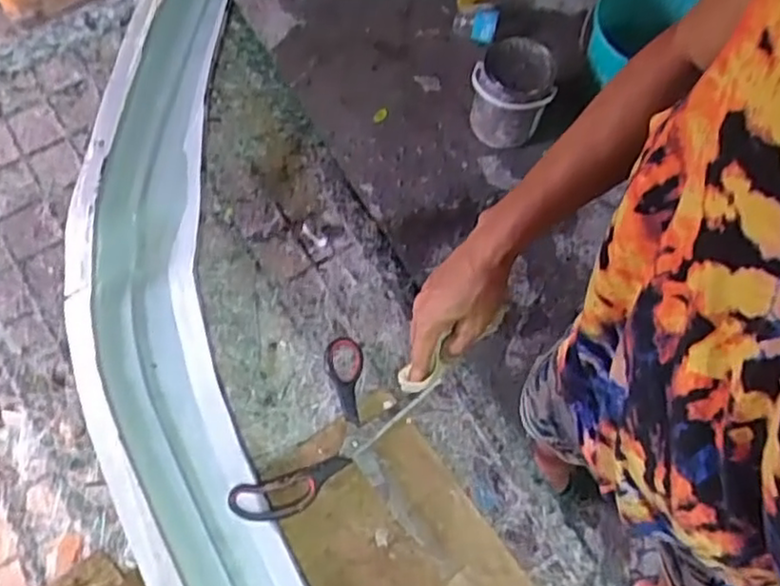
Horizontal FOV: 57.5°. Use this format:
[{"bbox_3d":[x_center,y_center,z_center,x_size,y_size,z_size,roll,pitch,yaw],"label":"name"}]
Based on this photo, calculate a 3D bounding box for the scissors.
[{"bbox_3d":[-0.022,0.149,0.703,0.214,0.039,0.192,14,68,5],"label":"scissors"}]

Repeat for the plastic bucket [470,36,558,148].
[{"bbox_3d":[0.283,-0.468,1.659,0.175,0.187,0.171,0,68,-1],"label":"plastic bucket"}]

